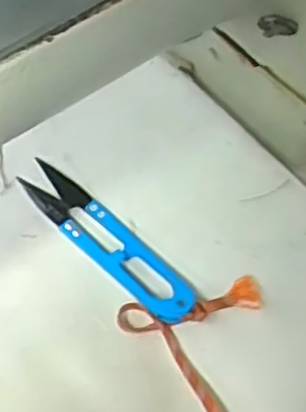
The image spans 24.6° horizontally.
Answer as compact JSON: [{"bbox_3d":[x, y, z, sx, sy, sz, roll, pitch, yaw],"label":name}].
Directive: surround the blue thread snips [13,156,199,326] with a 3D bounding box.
[{"bbox_3d":[-0.020,0.014,0.311,0.100,0.008,0.020,42,69,18],"label":"blue thread snips"}]

